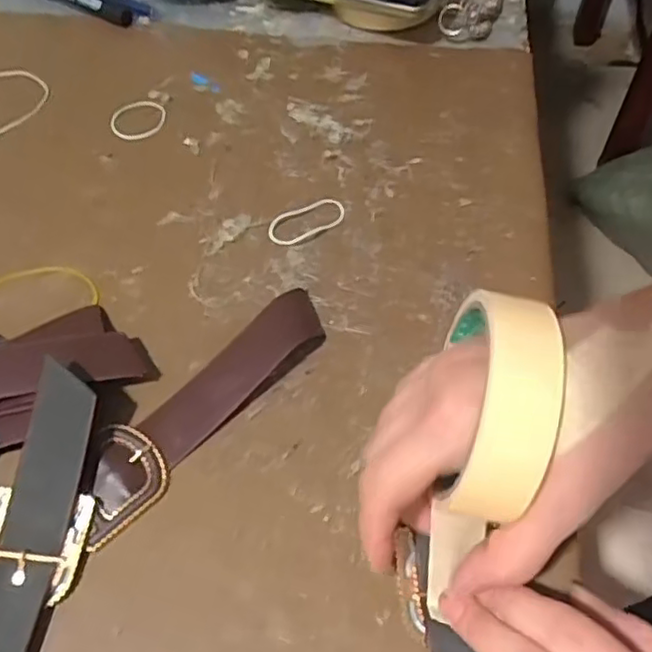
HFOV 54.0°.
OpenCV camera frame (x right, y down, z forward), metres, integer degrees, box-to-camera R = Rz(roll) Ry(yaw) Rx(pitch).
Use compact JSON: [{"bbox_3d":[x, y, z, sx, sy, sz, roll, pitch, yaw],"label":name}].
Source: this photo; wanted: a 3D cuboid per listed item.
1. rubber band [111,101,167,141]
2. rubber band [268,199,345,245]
[{"bbox_3d":[-0.134,-0.149,0.457,0.039,0.004,0.039,1,56,2],"label":"rubber band"},{"bbox_3d":[-0.012,-0.065,0.398,0.050,0.004,0.022,-28,67,-15],"label":"rubber band"}]

